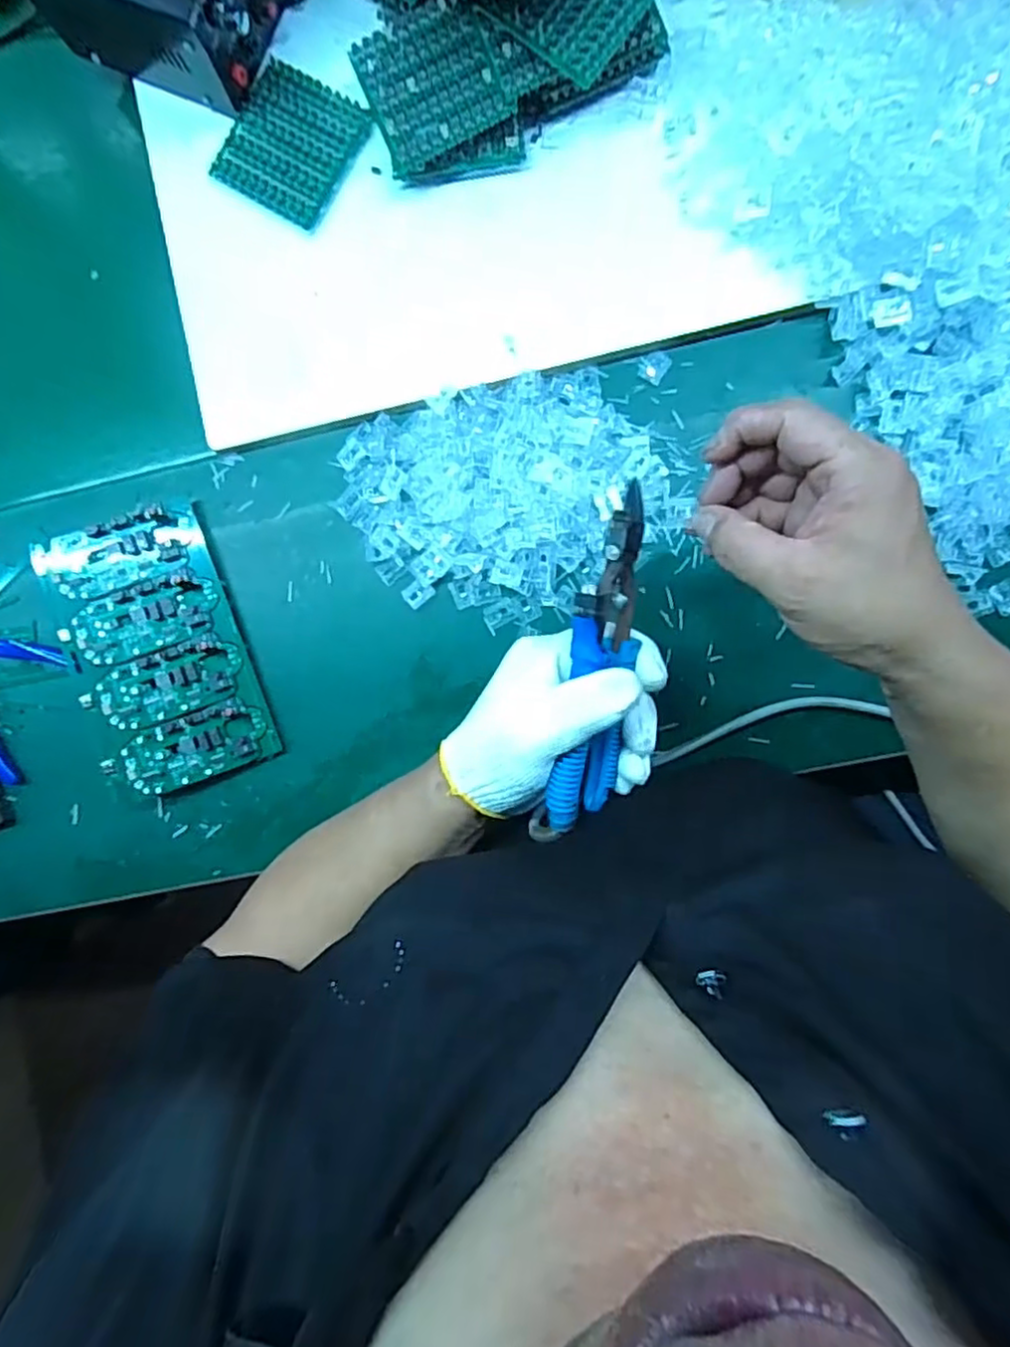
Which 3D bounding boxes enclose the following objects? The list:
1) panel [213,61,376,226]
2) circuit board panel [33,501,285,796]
[{"bbox_3d":[-0.144,-0.355,0.449,0.082,0.006,0.087,30,93,3],"label":"panel"},{"bbox_3d":[-0.237,-0.015,0.457,0.107,0.022,0.184,-19,90,4],"label":"circuit board panel"}]

